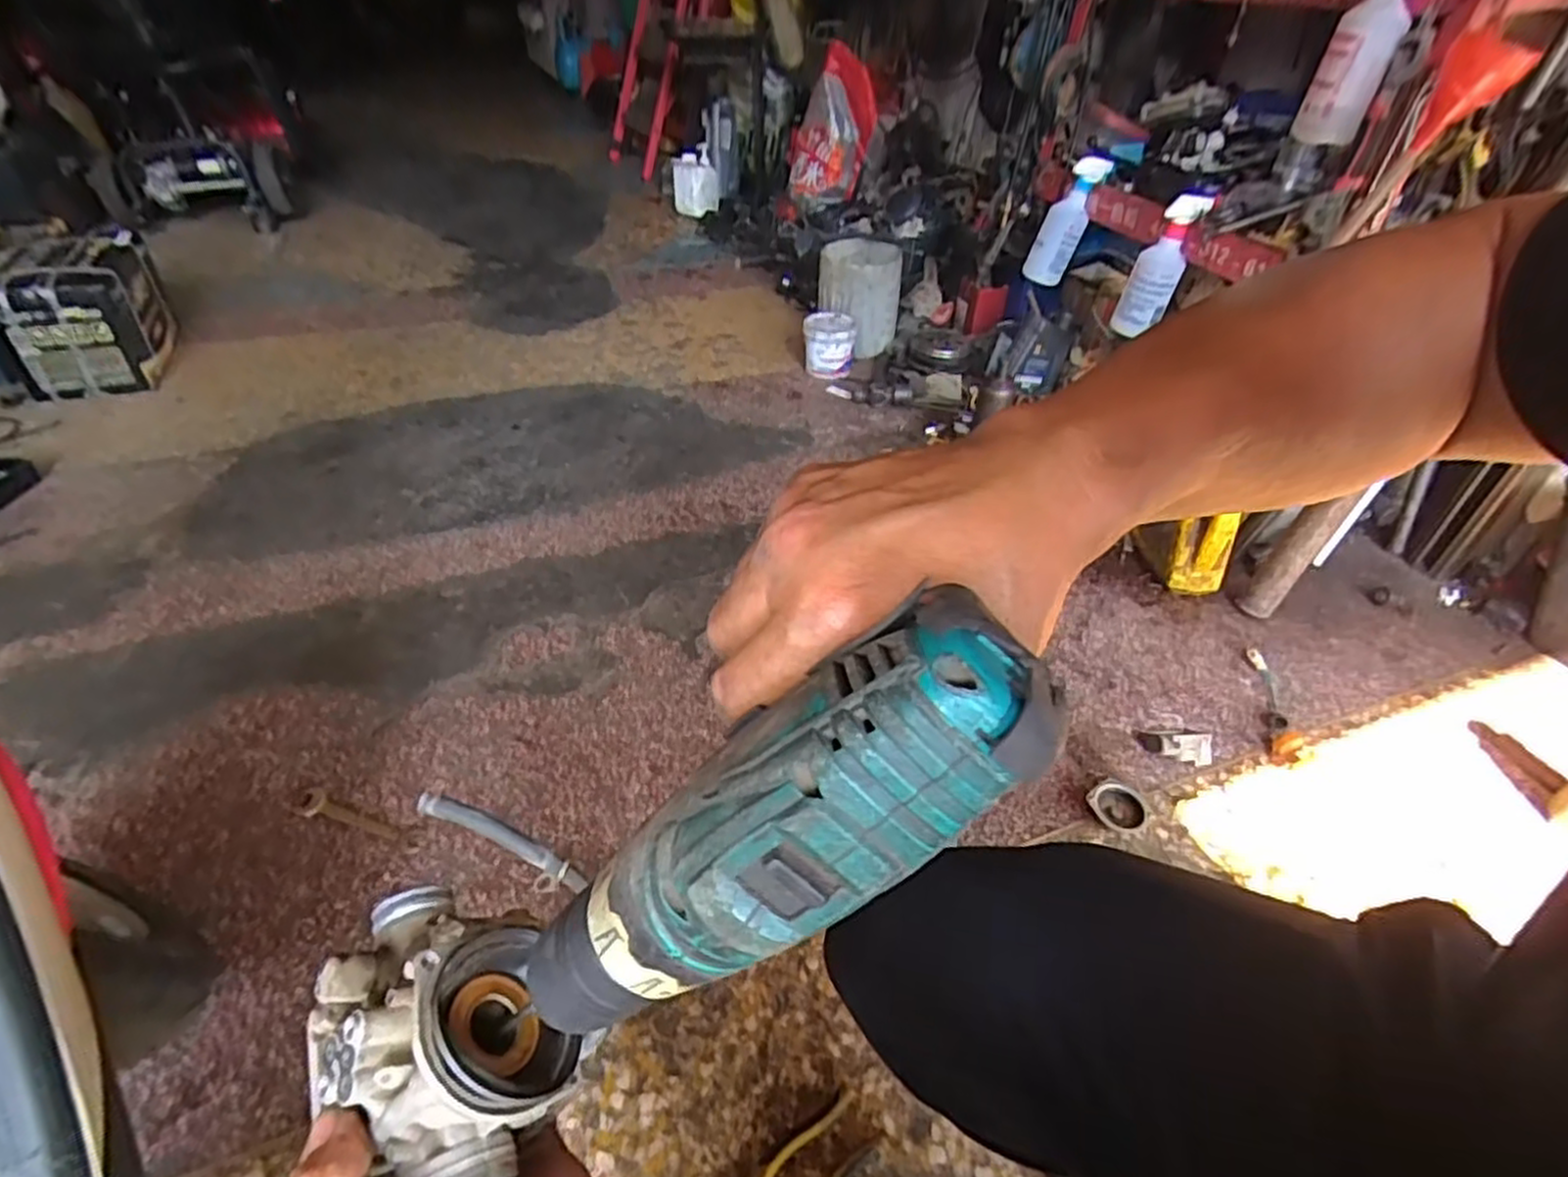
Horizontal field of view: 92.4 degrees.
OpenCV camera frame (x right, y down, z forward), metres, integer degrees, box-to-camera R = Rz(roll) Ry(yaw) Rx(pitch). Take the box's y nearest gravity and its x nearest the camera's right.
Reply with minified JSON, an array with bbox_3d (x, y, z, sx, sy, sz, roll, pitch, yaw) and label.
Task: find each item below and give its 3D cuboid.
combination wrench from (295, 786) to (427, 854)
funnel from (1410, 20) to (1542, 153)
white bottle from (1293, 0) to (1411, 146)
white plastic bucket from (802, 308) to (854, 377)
[{"bbox_3d":[-0.455,0.245,0.800,0.161,0.004,0.032,17,45,12],"label":"combination wrench"},{"bbox_3d":[0.780,-0.565,0.852,0.082,0.119,0.071,26,45,25],"label":"funnel"},{"bbox_3d":[0.716,-0.683,0.924,0.075,0.234,0.073,7,35,-9],"label":"white bottle"},{"bbox_3d":[0.098,-0.545,1.672,0.112,0.110,0.136,3,42,-1],"label":"white plastic bucket"}]

